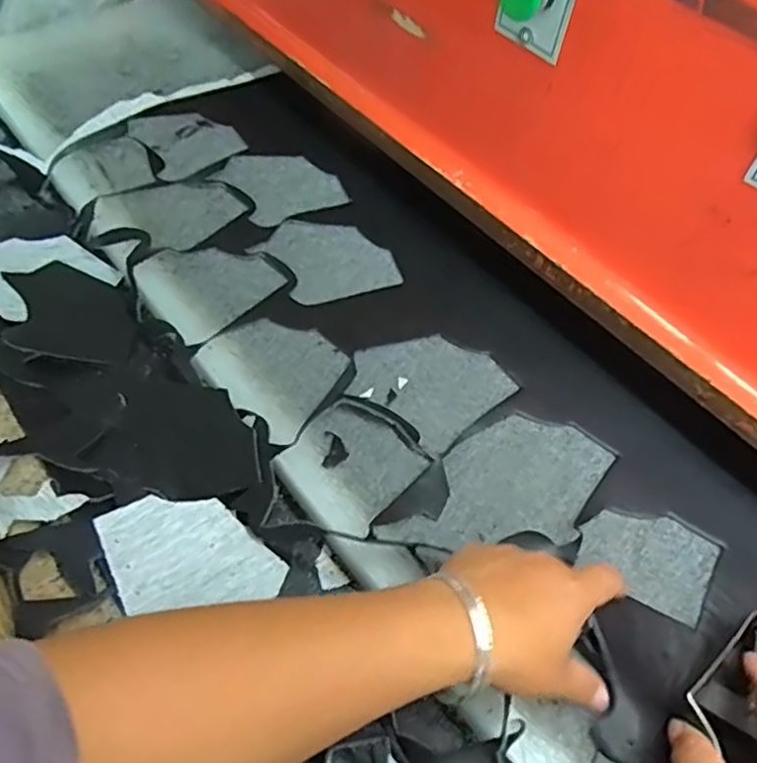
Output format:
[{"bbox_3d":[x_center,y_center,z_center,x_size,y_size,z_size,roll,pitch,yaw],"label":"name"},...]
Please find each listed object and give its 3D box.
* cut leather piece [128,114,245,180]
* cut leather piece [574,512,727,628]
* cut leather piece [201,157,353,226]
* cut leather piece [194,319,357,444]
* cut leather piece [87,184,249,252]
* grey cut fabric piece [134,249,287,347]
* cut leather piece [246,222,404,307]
[{"bbox_3d":[-0.204,-0.260,0.684,0.095,0.010,0.102,-27,62,-22],"label":"cut leather piece"},{"bbox_3d":[0.192,0.123,0.454,0.090,0.005,0.067,28,60,12],"label":"cut leather piece"},{"bbox_3d":[-0.098,-0.202,0.649,0.105,0.010,0.099,-23,61,-21],"label":"cut leather piece"},{"bbox_3d":[-0.081,-0.012,0.528,0.097,0.006,0.114,-38,67,-27],"label":"cut leather piece"},{"bbox_3d":[-0.208,-0.166,0.623,0.100,0.020,0.129,37,60,18],"label":"cut leather piece"},{"bbox_3d":[-0.156,-0.091,0.579,0.107,0.009,0.106,41,61,20],"label":"grey cut fabric piece"},{"bbox_3d":[-0.049,-0.116,0.598,0.113,0.008,0.097,-15,61,-15],"label":"cut leather piece"}]

